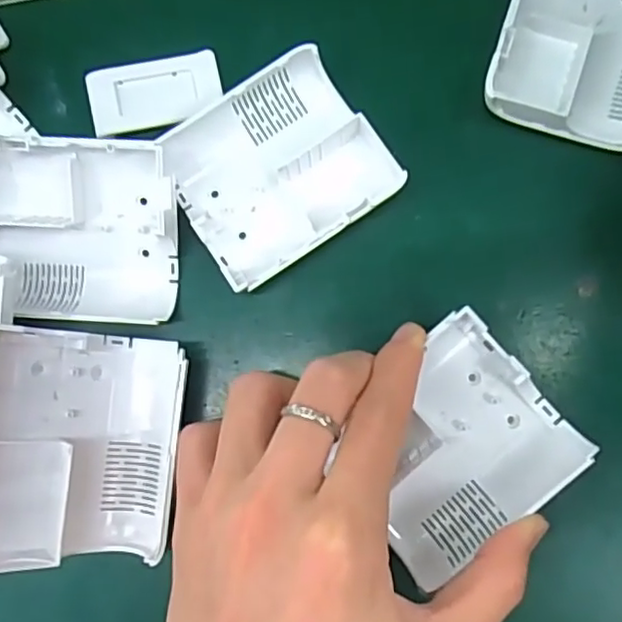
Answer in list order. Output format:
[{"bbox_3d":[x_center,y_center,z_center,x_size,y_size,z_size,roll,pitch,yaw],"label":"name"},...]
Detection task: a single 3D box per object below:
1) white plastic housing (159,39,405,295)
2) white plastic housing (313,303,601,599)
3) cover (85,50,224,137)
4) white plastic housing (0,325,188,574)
[{"bbox_3d":[-0.013,-0.055,0.253,0.078,0.020,0.068,-34,84,0],"label":"white plastic housing"},{"bbox_3d":[0.050,0.049,0.231,0.076,0.022,0.066,-41,84,-1],"label":"white plastic housing"},{"bbox_3d":[-0.065,-0.092,0.268,0.054,0.005,0.028,-13,84,2],"label":"cover"},{"bbox_3d":[-0.082,0.047,0.223,0.070,0.018,0.079,9,81,-36],"label":"white plastic housing"}]

